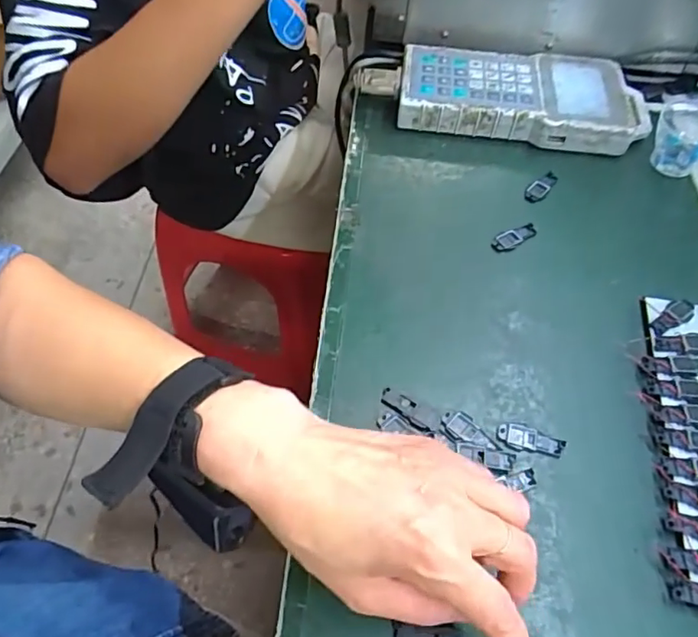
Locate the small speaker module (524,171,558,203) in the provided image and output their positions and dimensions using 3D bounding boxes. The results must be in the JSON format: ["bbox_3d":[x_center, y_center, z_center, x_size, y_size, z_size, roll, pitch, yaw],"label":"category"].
[{"bbox_3d":[0.163,-0.112,0.467,0.016,0.004,0.046,35,61,20],"label":"small speaker module"}]

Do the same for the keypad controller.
[{"bbox_3d":[0.160,-0.204,0.513,0.222,0.033,0.099,9,56,4],"label":"keypad controller"}]

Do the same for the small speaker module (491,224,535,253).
[{"bbox_3d":[0.130,-0.064,0.434,0.044,0.004,0.015,-30,62,-21],"label":"small speaker module"}]

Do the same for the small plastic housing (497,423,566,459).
[{"bbox_3d":[0.112,0.074,0.338,0.040,0.004,0.017,9,56,4],"label":"small plastic housing"}]

